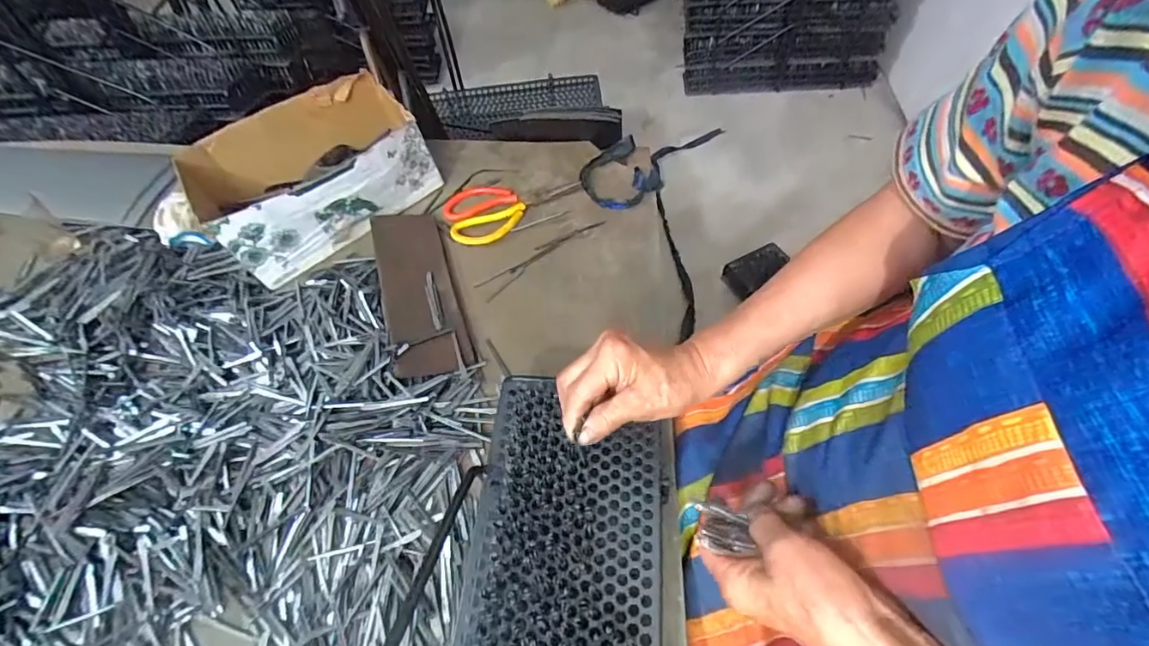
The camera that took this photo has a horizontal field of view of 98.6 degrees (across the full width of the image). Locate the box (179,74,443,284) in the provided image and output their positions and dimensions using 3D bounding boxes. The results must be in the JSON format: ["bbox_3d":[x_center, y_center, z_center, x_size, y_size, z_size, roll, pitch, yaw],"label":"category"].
[{"bbox_3d":[-0.356,-0.209,0.679,0.288,0.107,0.200,-31,58,-17],"label":"box"}]

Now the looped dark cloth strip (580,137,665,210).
[{"bbox_3d":[0.062,-0.210,0.700,0.104,0.027,0.112,-25,57,-13],"label":"looped dark cloth strip"}]

